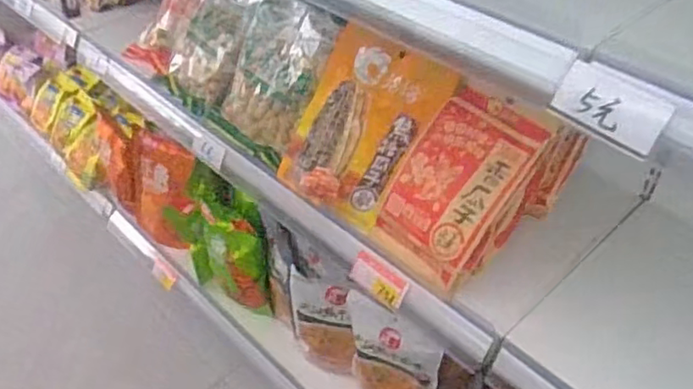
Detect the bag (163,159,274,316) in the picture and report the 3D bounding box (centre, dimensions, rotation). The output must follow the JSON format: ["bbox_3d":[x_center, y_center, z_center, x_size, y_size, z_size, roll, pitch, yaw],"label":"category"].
[{"bbox_3d":[-0.216,0.081,1.066,0.201,0.244,0.065,29,50,26],"label":"bag"}]

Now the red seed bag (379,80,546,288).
[{"bbox_3d":[0.120,-0.009,0.673,0.129,0.201,0.043,38,11,34],"label":"red seed bag"}]

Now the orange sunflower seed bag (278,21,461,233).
[{"bbox_3d":[0.017,-0.081,0.734,0.150,0.209,0.030,31,8,14],"label":"orange sunflower seed bag"}]

